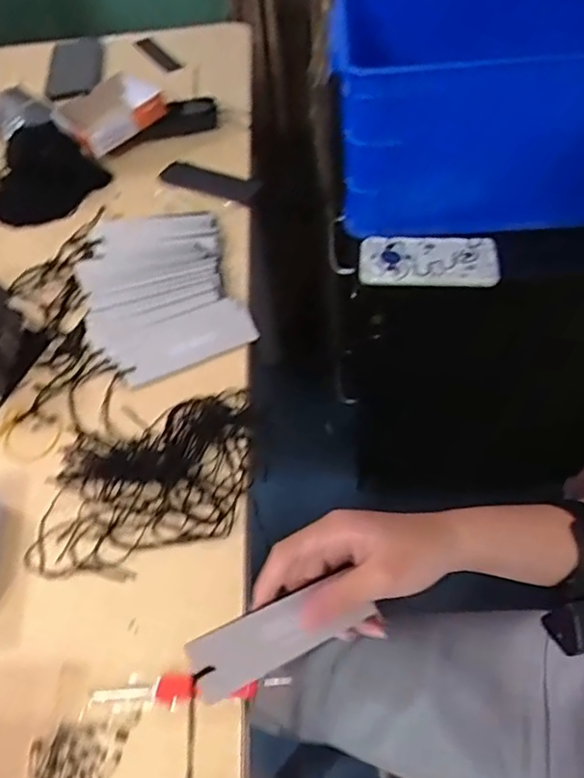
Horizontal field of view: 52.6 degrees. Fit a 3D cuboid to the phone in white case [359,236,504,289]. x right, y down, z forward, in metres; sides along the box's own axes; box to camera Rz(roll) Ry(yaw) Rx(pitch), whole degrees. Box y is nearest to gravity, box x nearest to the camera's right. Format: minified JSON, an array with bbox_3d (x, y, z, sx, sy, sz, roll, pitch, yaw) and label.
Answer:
[{"bbox_3d":[0.171,-0.161,0.742,0.170,0.021,0.069,3,55,8],"label":"phone in white case"}]

